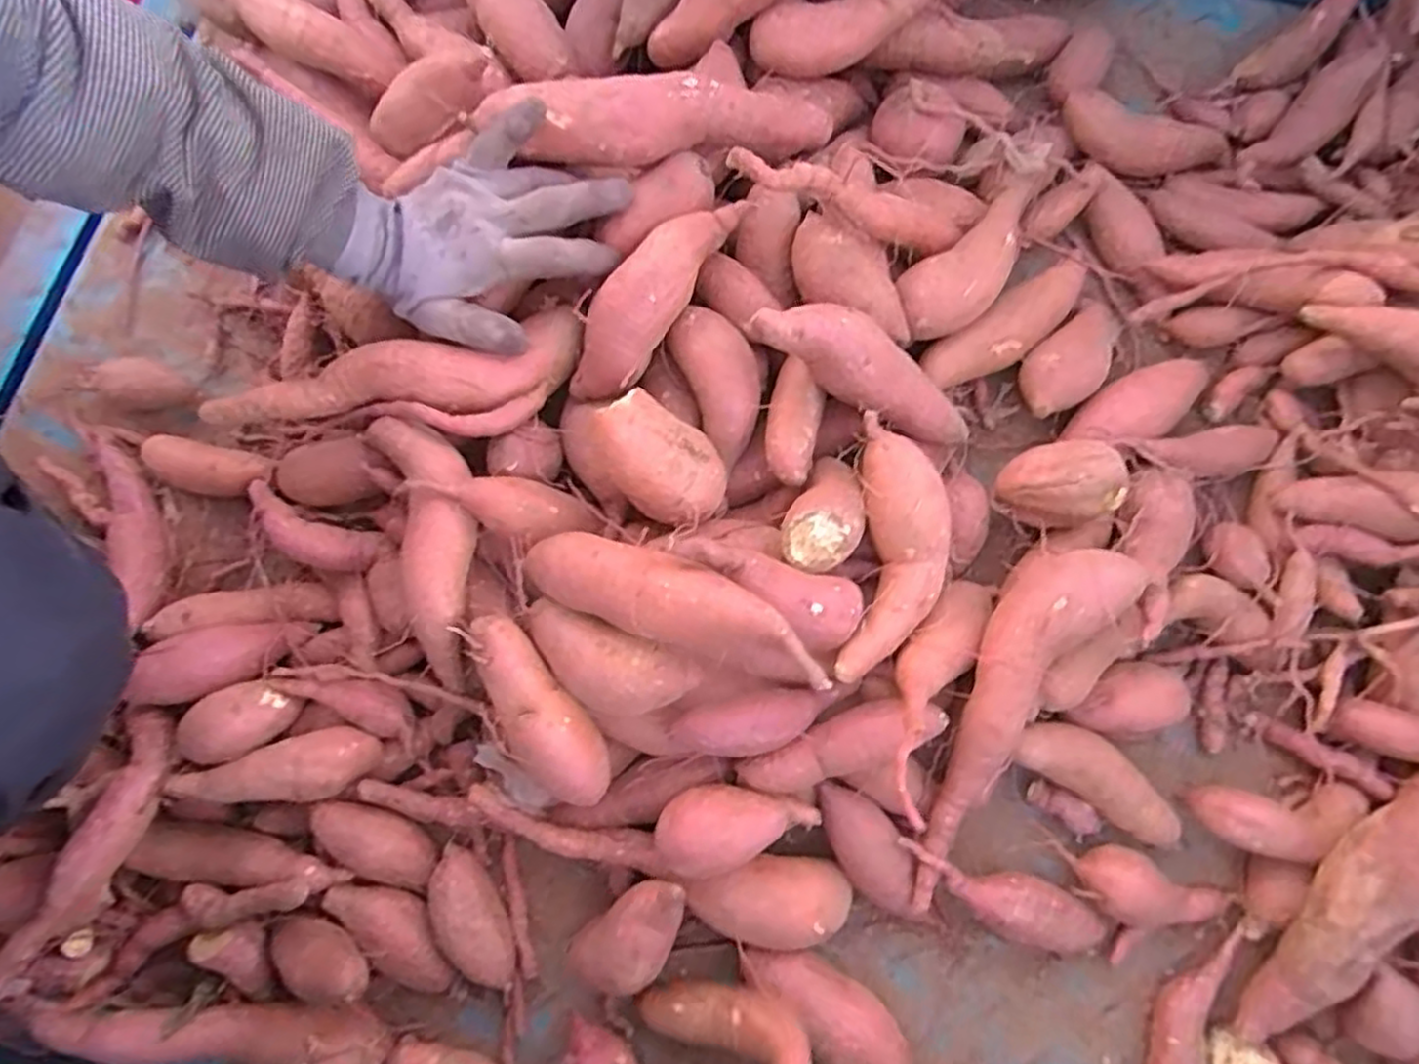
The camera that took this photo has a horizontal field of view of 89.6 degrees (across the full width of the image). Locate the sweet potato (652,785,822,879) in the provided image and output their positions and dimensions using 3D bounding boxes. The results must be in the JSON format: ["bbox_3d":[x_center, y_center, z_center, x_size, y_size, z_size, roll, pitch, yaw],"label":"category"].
[{"bbox_3d":[0.019,0.164,0.400,0.094,0.036,0.045,-6,78,-14],"label":"sweet potato"}]

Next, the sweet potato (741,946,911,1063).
[{"bbox_3d":[0.066,0.273,0.403,0.104,0.036,0.037,31,81,7],"label":"sweet potato"}]

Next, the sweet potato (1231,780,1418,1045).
[{"bbox_3d":[0.343,0.211,0.384,0.042,0.043,0.189,21,112,5],"label":"sweet potato"}]

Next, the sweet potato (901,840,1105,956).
[{"bbox_3d":[0.175,0.217,0.424,0.136,0.029,0.038,27,81,6],"label":"sweet potato"}]

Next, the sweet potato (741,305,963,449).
[{"bbox_3d":[0.093,-0.097,0.430,0.158,0.044,0.049,24,79,-25],"label":"sweet potato"}]

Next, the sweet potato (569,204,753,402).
[{"bbox_3d":[-0.040,-0.144,0.434,0.047,0.042,0.150,41,102,8],"label":"sweet potato"}]

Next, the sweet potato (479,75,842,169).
[{"bbox_3d":[-0.029,-0.256,0.439,0.217,0.044,0.054,-7,79,-13],"label":"sweet potato"}]

